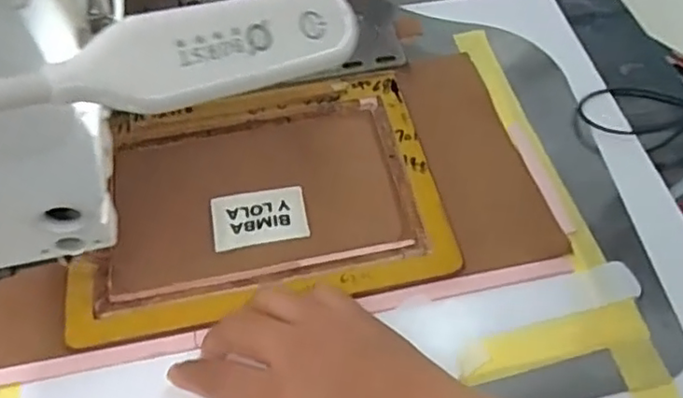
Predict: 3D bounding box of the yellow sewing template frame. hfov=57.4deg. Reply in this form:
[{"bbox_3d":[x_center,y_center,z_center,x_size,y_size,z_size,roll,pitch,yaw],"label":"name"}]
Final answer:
[{"bbox_3d":[-0.055,-0.003,0.401,0.226,0.010,0.161,-9,57,-6],"label":"yellow sewing template frame"}]

